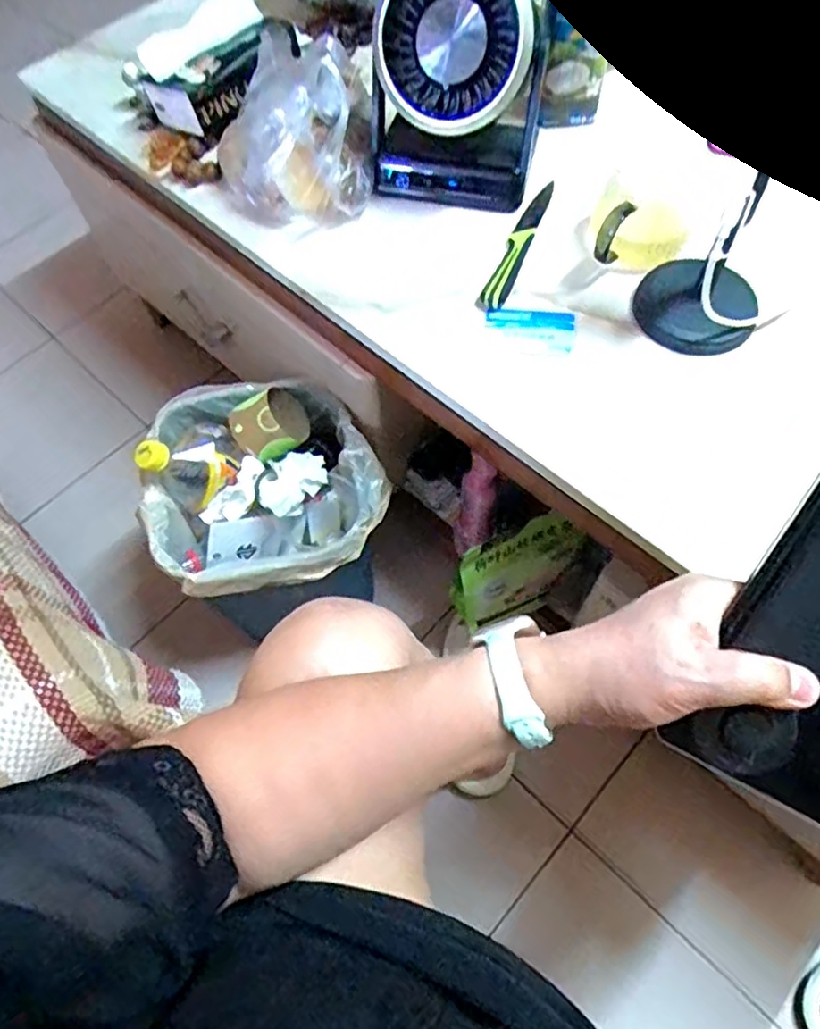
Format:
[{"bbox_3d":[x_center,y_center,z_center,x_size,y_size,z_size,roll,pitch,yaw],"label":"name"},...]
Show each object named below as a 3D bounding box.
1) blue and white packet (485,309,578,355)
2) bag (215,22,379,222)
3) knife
[{"bbox_3d":[0.115,-0.173,0.612,0.084,0.008,0.055,4,63,5],"label":"blue and white packet"},{"bbox_3d":[-0.125,-0.380,0.638,0.163,0.162,0.108,6,63,6],"label":"bag"},{"bbox_3d":[0.112,-0.276,0.651,0.024,0.009,0.182,20,65,12],"label":"knife"}]

